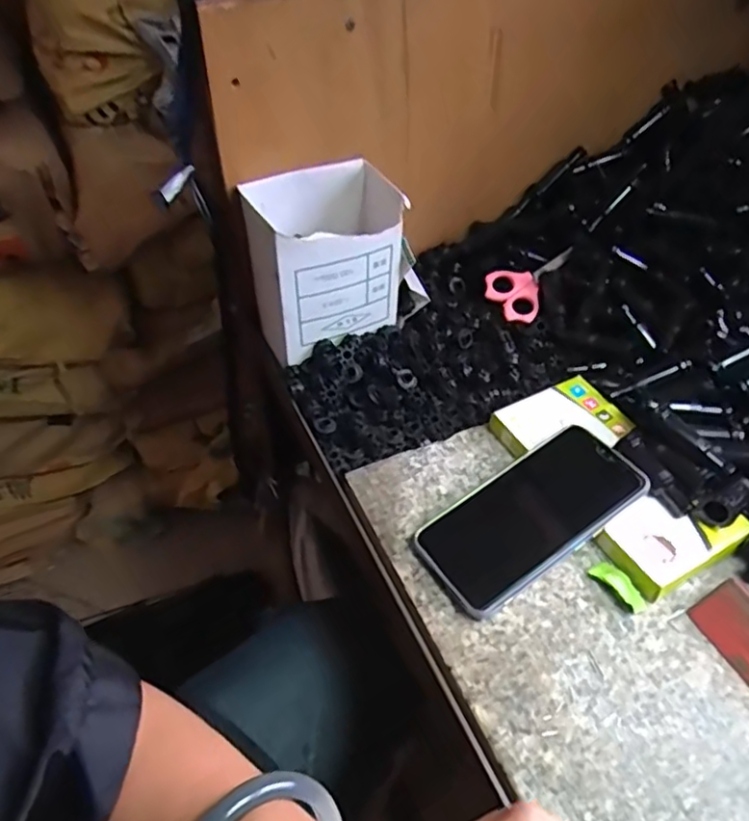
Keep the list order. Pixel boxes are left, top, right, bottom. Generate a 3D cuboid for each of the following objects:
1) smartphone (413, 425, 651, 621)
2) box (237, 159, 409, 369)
[{"bbox_3d":[0.106,0.071,0.423,0.150,0.015,0.075,-33,47,-14],"label":"smartphone"},{"bbox_3d":[-0.033,-0.137,0.554,0.143,0.130,0.088,-21,49,-18],"label":"box"}]

